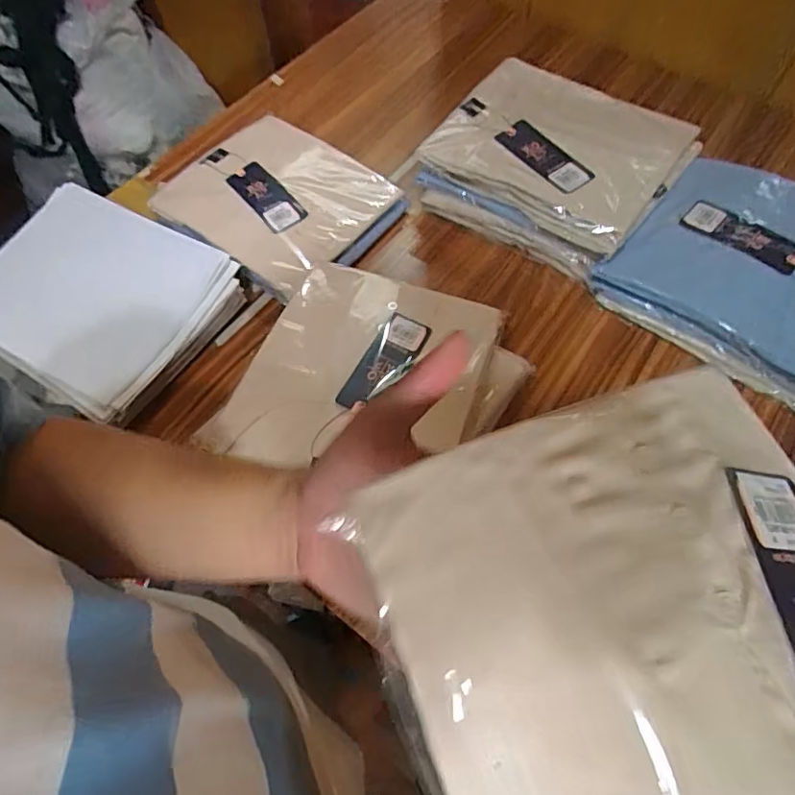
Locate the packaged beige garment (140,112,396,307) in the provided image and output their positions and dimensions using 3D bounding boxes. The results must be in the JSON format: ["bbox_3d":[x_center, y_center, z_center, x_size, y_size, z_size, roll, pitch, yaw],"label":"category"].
[{"bbox_3d":[-0.158,-0.251,0.677,0.253,0.029,0.205,33,72,15],"label":"packaged beige garment"}]

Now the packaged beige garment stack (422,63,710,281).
[{"bbox_3d":[0.187,-0.277,0.670,0.262,0.101,0.214,33,68,18],"label":"packaged beige garment stack"}]

